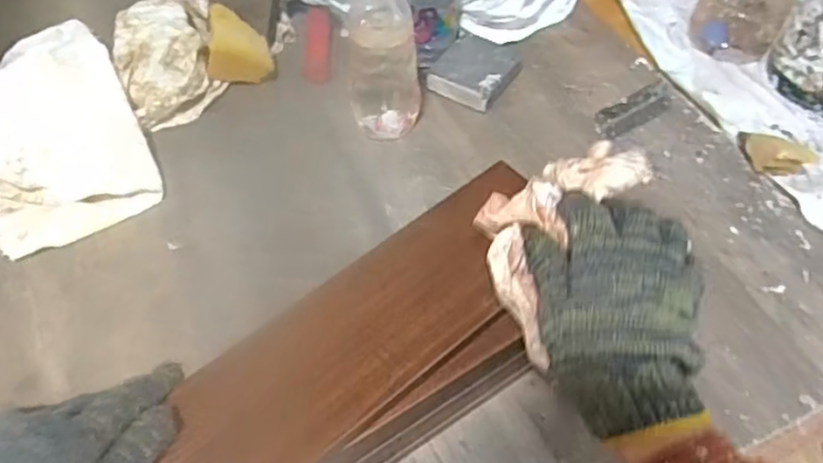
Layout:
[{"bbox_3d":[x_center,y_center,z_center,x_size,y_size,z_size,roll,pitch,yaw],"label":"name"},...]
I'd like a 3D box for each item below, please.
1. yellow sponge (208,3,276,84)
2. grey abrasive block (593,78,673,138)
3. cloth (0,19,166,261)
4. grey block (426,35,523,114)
[{"bbox_3d":[-0.168,-0.183,0.621,0.059,0.022,0.069,-1,97,-23],"label":"yellow sponge"},{"bbox_3d":[0.219,-0.120,0.617,0.101,0.007,0.034,-26,59,-20],"label":"grey abrasive block"},{"bbox_3d":[-0.319,-0.094,0.559,0.139,0.054,0.221,-23,59,-15],"label":"cloth"},{"bbox_3d":[0.063,-0.158,0.629,0.070,0.026,0.079,29,58,18],"label":"grey block"}]

